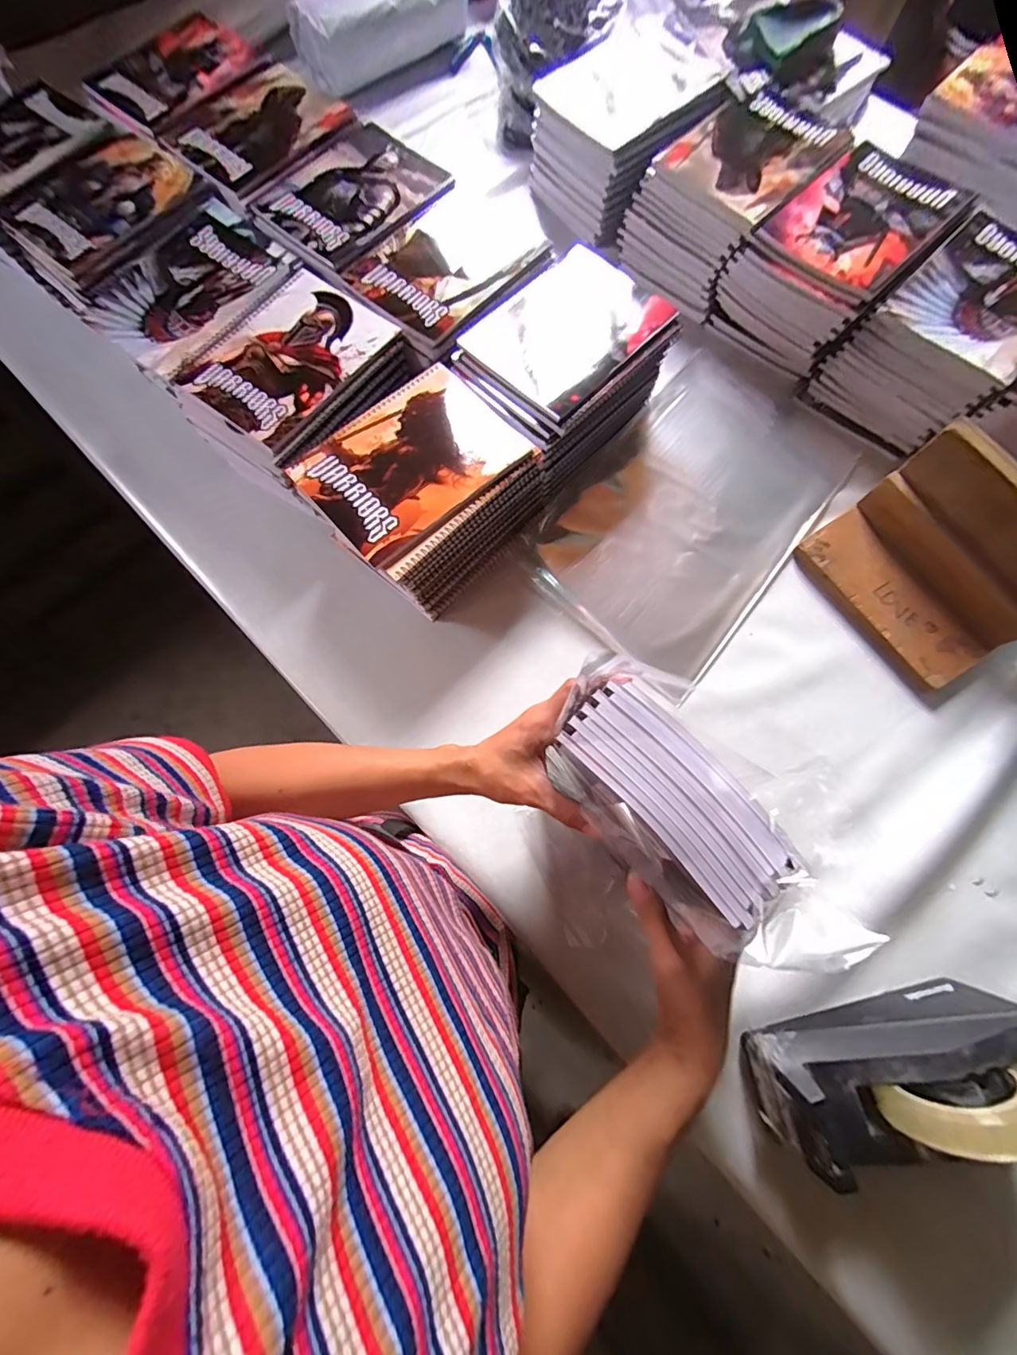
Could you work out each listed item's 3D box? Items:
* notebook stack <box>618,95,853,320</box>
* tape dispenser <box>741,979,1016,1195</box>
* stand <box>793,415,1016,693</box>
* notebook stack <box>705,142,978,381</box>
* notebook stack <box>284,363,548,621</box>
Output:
[{"bbox_3d":[0.282,-0.604,0.619,0.207,0.114,0.167,-36,76,-8],"label":"notebook stack"},{"bbox_3d":[0.303,0.306,0.361,0.201,0.131,0.070,-12,74,-1],"label":"tape dispenser"},{"bbox_3d":[0.435,-0.116,0.477,0.130,0.126,0.202,-34,76,-7],"label":"stand"},{"bbox_3d":[0.388,-0.503,0.590,0.176,0.118,0.207,44,80,12],"label":"notebook stack"},{"bbox_3d":[-0.079,-0.201,0.523,0.215,0.111,0.171,-42,77,-9],"label":"notebook stack"}]

